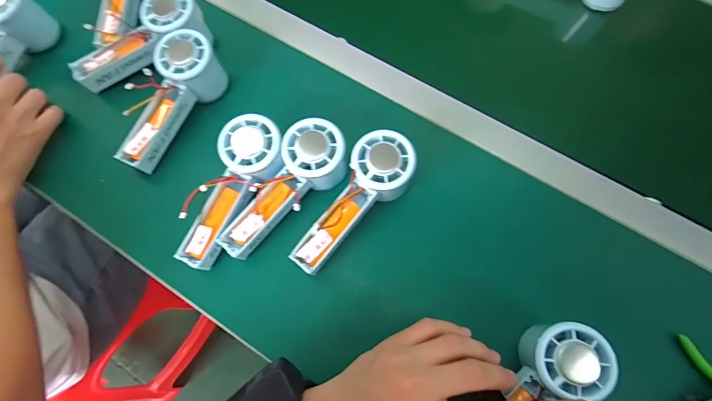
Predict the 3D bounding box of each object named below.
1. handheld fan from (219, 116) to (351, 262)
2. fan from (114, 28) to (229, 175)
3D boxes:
[{"bbox_3d":[-0.066,-0.006,0.365,0.063,0.050,0.153,40,91,12],"label":"handheld fan"},{"bbox_3d":[-0.200,-0.104,0.391,0.057,0.053,0.147,32,77,10],"label":"fan"}]

